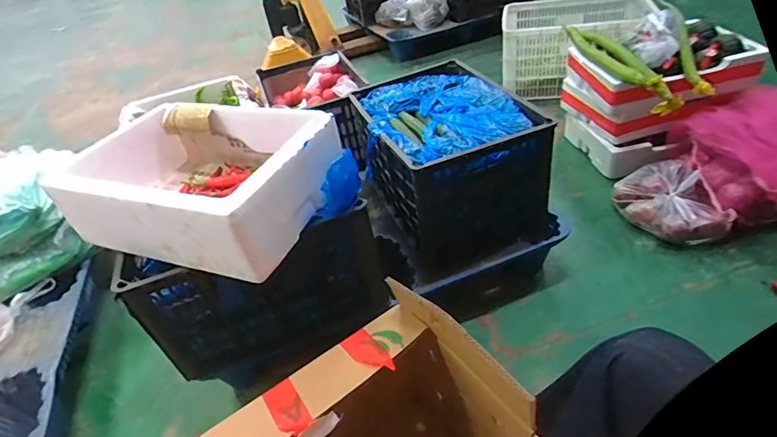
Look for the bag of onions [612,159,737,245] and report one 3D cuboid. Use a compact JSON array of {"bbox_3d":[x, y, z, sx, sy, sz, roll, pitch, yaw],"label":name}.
[{"bbox_3d":[0.791,-0.048,1.230,0.163,0.147,0.276,-10,38,2],"label":"bag of onions"}]

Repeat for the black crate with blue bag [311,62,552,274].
[{"bbox_3d":[0.137,-0.188,1.205,0.408,0.342,0.533,-19,39,-10],"label":"black crate with blue bag"}]

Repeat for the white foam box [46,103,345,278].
[{"bbox_3d":[-0.346,-0.079,0.811,0.428,0.162,0.307,8,42,23],"label":"white foam box"}]

